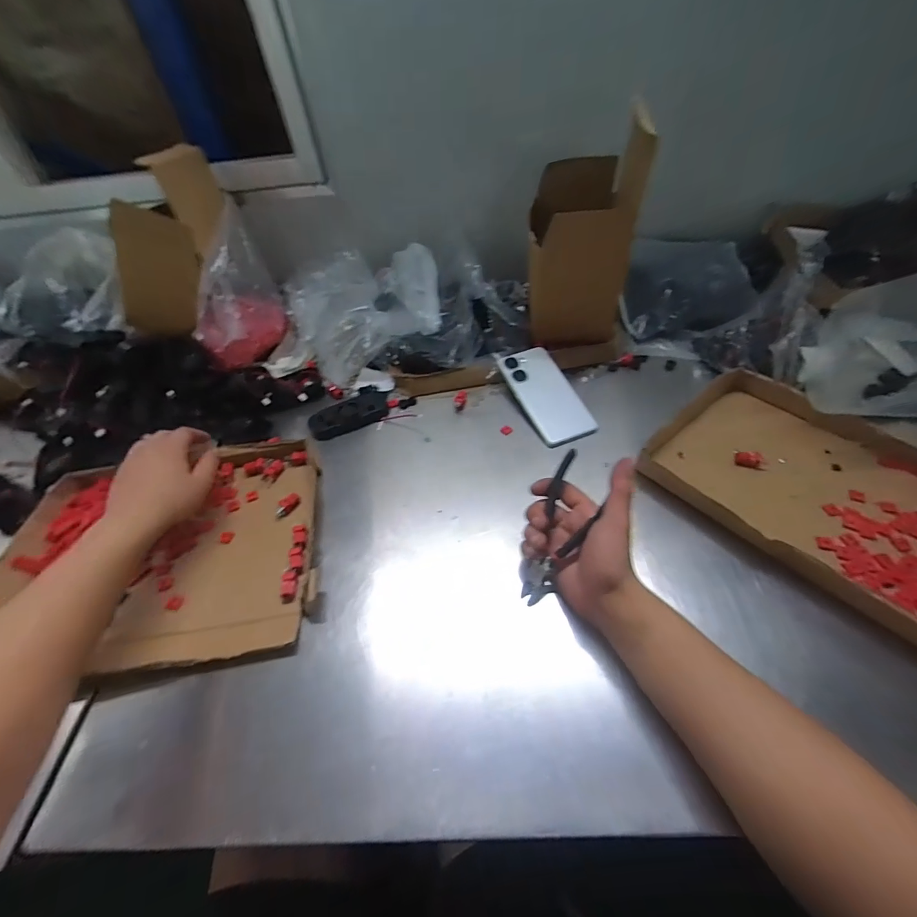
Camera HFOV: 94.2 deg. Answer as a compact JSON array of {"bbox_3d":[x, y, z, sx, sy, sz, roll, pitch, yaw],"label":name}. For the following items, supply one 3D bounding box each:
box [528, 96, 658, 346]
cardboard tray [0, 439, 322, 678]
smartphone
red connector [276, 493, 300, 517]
[{"bbox_3d":[0.174,-0.315,0.615,0.123,0.239,0.159,0,49,8],"label":"box"},{"bbox_3d":[-0.325,0.097,0.474,0.330,0.038,0.262,-10,50,-2],"label":"cardboard tray"},{"bbox_3d":[0.120,-0.090,0.587,0.075,0.010,0.160,-21,62,-5],"label":"smartphone"},{"bbox_3d":[-0.202,0.055,0.503,0.032,0.014,0.011,-39,55,-25],"label":"red connector"}]

